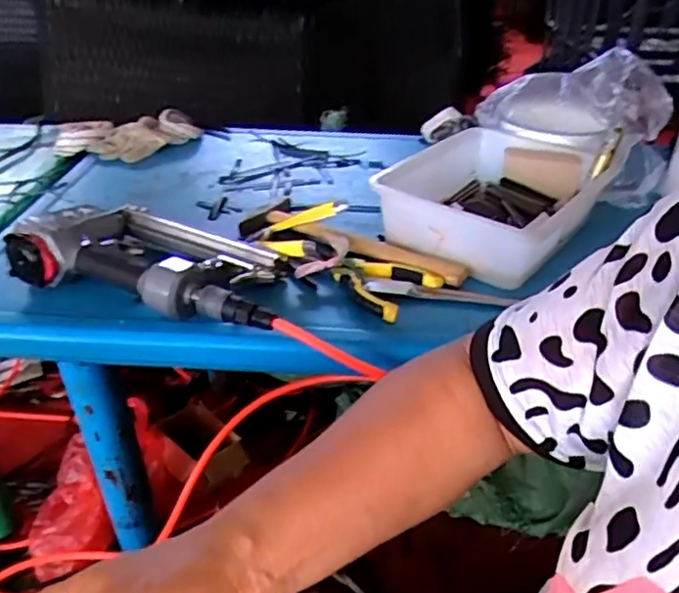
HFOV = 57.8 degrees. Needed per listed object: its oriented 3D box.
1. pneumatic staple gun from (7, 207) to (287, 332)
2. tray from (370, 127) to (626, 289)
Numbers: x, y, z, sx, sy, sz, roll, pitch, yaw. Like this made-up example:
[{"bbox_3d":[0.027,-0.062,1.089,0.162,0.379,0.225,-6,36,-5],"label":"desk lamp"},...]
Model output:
[{"bbox_3d":[-0.173,-0.041,0.620,0.266,0.061,0.137,11,34,15],"label":"pneumatic staple gun"},{"bbox_3d":[0.183,-0.120,0.723,0.191,0.076,0.275,22,38,30],"label":"tray"}]

